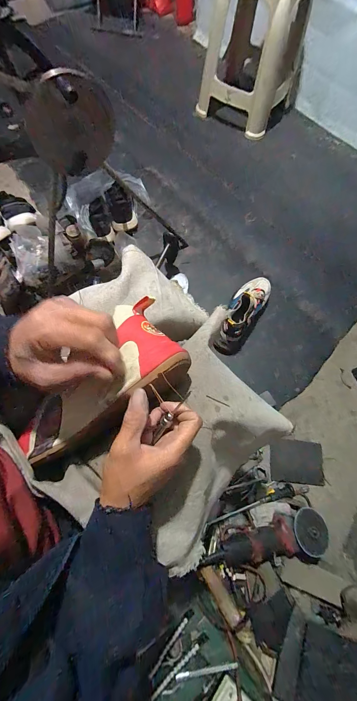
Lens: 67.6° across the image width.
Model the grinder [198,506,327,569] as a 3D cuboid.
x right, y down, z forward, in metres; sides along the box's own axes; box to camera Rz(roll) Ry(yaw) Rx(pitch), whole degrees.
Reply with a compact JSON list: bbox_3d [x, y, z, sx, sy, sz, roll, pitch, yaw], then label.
[{"bbox_3d":[0.202,0.453,0.614,0.293,0.080,0.091,-15,73,-6],"label":"grinder"}]

